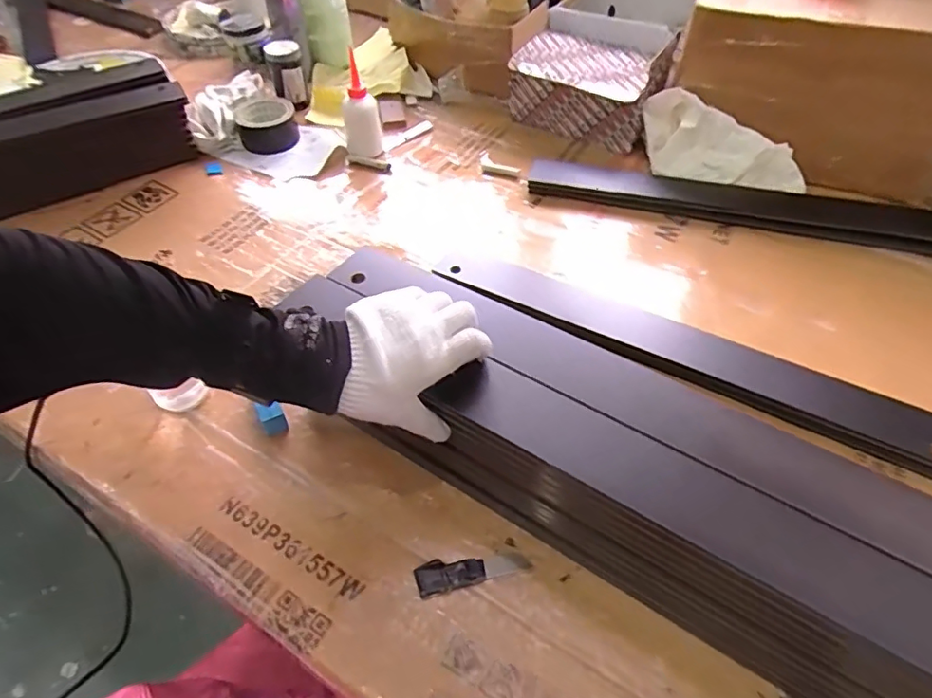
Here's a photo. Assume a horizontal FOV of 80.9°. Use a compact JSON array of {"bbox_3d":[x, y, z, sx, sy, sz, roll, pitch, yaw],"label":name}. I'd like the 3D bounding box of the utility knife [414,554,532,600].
[{"bbox_3d":[0.005,0.191,0.478,0.097,0.005,0.028,-13,51,-10],"label":"utility knife"}]

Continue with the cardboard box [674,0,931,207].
[{"bbox_3d":[0.526,-0.388,0.782,0.419,0.218,0.174,18,53,15],"label":"cardboard box"}]

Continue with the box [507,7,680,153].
[{"bbox_3d":[0.207,-0.437,0.912,0.239,0.160,0.151,22,54,18],"label":"box"}]

